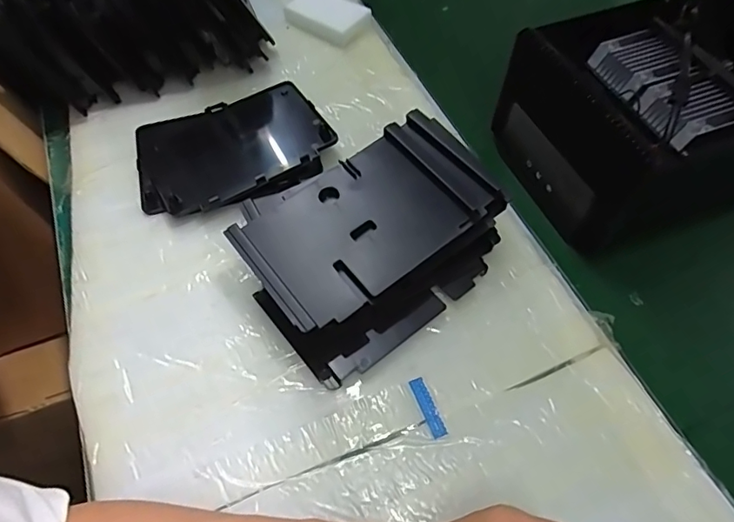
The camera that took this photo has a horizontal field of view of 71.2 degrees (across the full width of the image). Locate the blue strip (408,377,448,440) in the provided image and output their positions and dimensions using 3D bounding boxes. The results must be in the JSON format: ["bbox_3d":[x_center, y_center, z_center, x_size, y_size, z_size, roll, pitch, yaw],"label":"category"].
[{"bbox_3d":[0.049,0.117,0.411,0.011,0.004,0.050,-19,60,-12],"label":"blue strip"}]

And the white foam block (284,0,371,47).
[{"bbox_3d":[-0.052,-0.321,0.673,0.097,0.021,0.067,31,62,18],"label":"white foam block"}]

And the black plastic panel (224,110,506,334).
[{"bbox_3d":[0.004,-0.040,0.444,0.218,0.022,0.124,-33,64,-20],"label":"black plastic panel"}]

